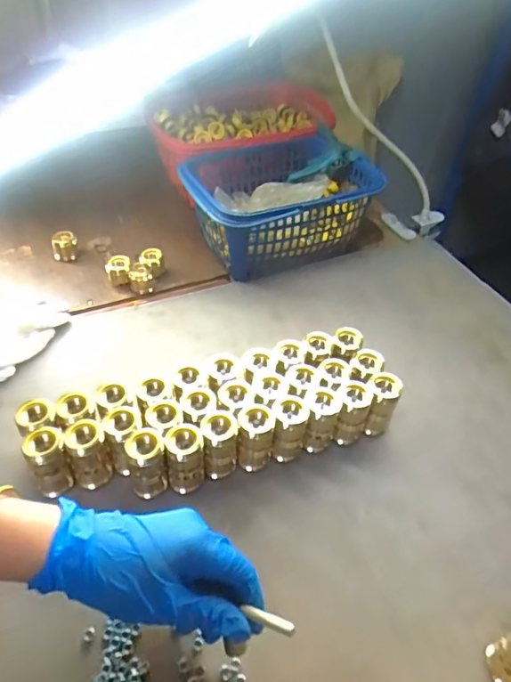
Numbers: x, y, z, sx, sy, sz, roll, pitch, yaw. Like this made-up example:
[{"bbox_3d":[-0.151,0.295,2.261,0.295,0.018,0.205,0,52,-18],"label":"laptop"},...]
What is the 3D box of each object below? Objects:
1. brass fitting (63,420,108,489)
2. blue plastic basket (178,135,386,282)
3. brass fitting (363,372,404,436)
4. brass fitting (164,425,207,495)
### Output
[{"bbox_3d":[-0.145,0.099,0.431,0.031,0.063,0.028,-11,46,-14],"label":"brass fitting"},{"bbox_3d":[0.033,-0.189,0.701,0.262,0.118,0.191,-15,48,-18],"label":"blue plastic basket"},{"bbox_3d":[0.123,0.061,0.483,0.027,0.059,0.033,18,46,14],"label":"brass fitting"},{"bbox_3d":[-0.061,0.105,0.432,0.032,0.064,0.028,-8,46,-12],"label":"brass fitting"}]

